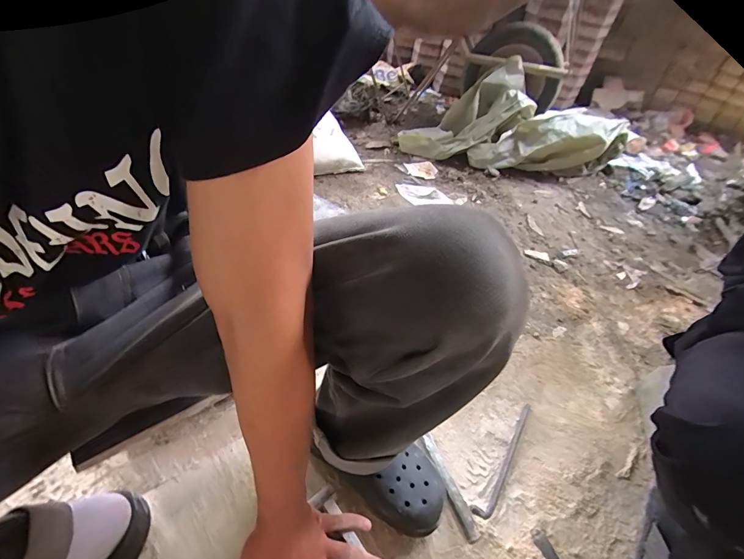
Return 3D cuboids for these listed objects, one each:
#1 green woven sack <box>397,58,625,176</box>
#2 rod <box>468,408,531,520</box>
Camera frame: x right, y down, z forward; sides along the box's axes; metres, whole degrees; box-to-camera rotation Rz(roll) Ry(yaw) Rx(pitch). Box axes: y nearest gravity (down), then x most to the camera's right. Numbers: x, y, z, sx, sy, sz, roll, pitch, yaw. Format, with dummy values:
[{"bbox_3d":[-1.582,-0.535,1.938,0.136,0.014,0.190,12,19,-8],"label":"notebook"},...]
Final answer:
[{"bbox_3d":[0.530,-0.556,1.329,0.769,0.304,0.315,17,49,12],"label":"green woven sack"},{"bbox_3d":[0.242,0.318,0.640,0.031,0.010,0.231,33,50,24],"label":"rod"}]

